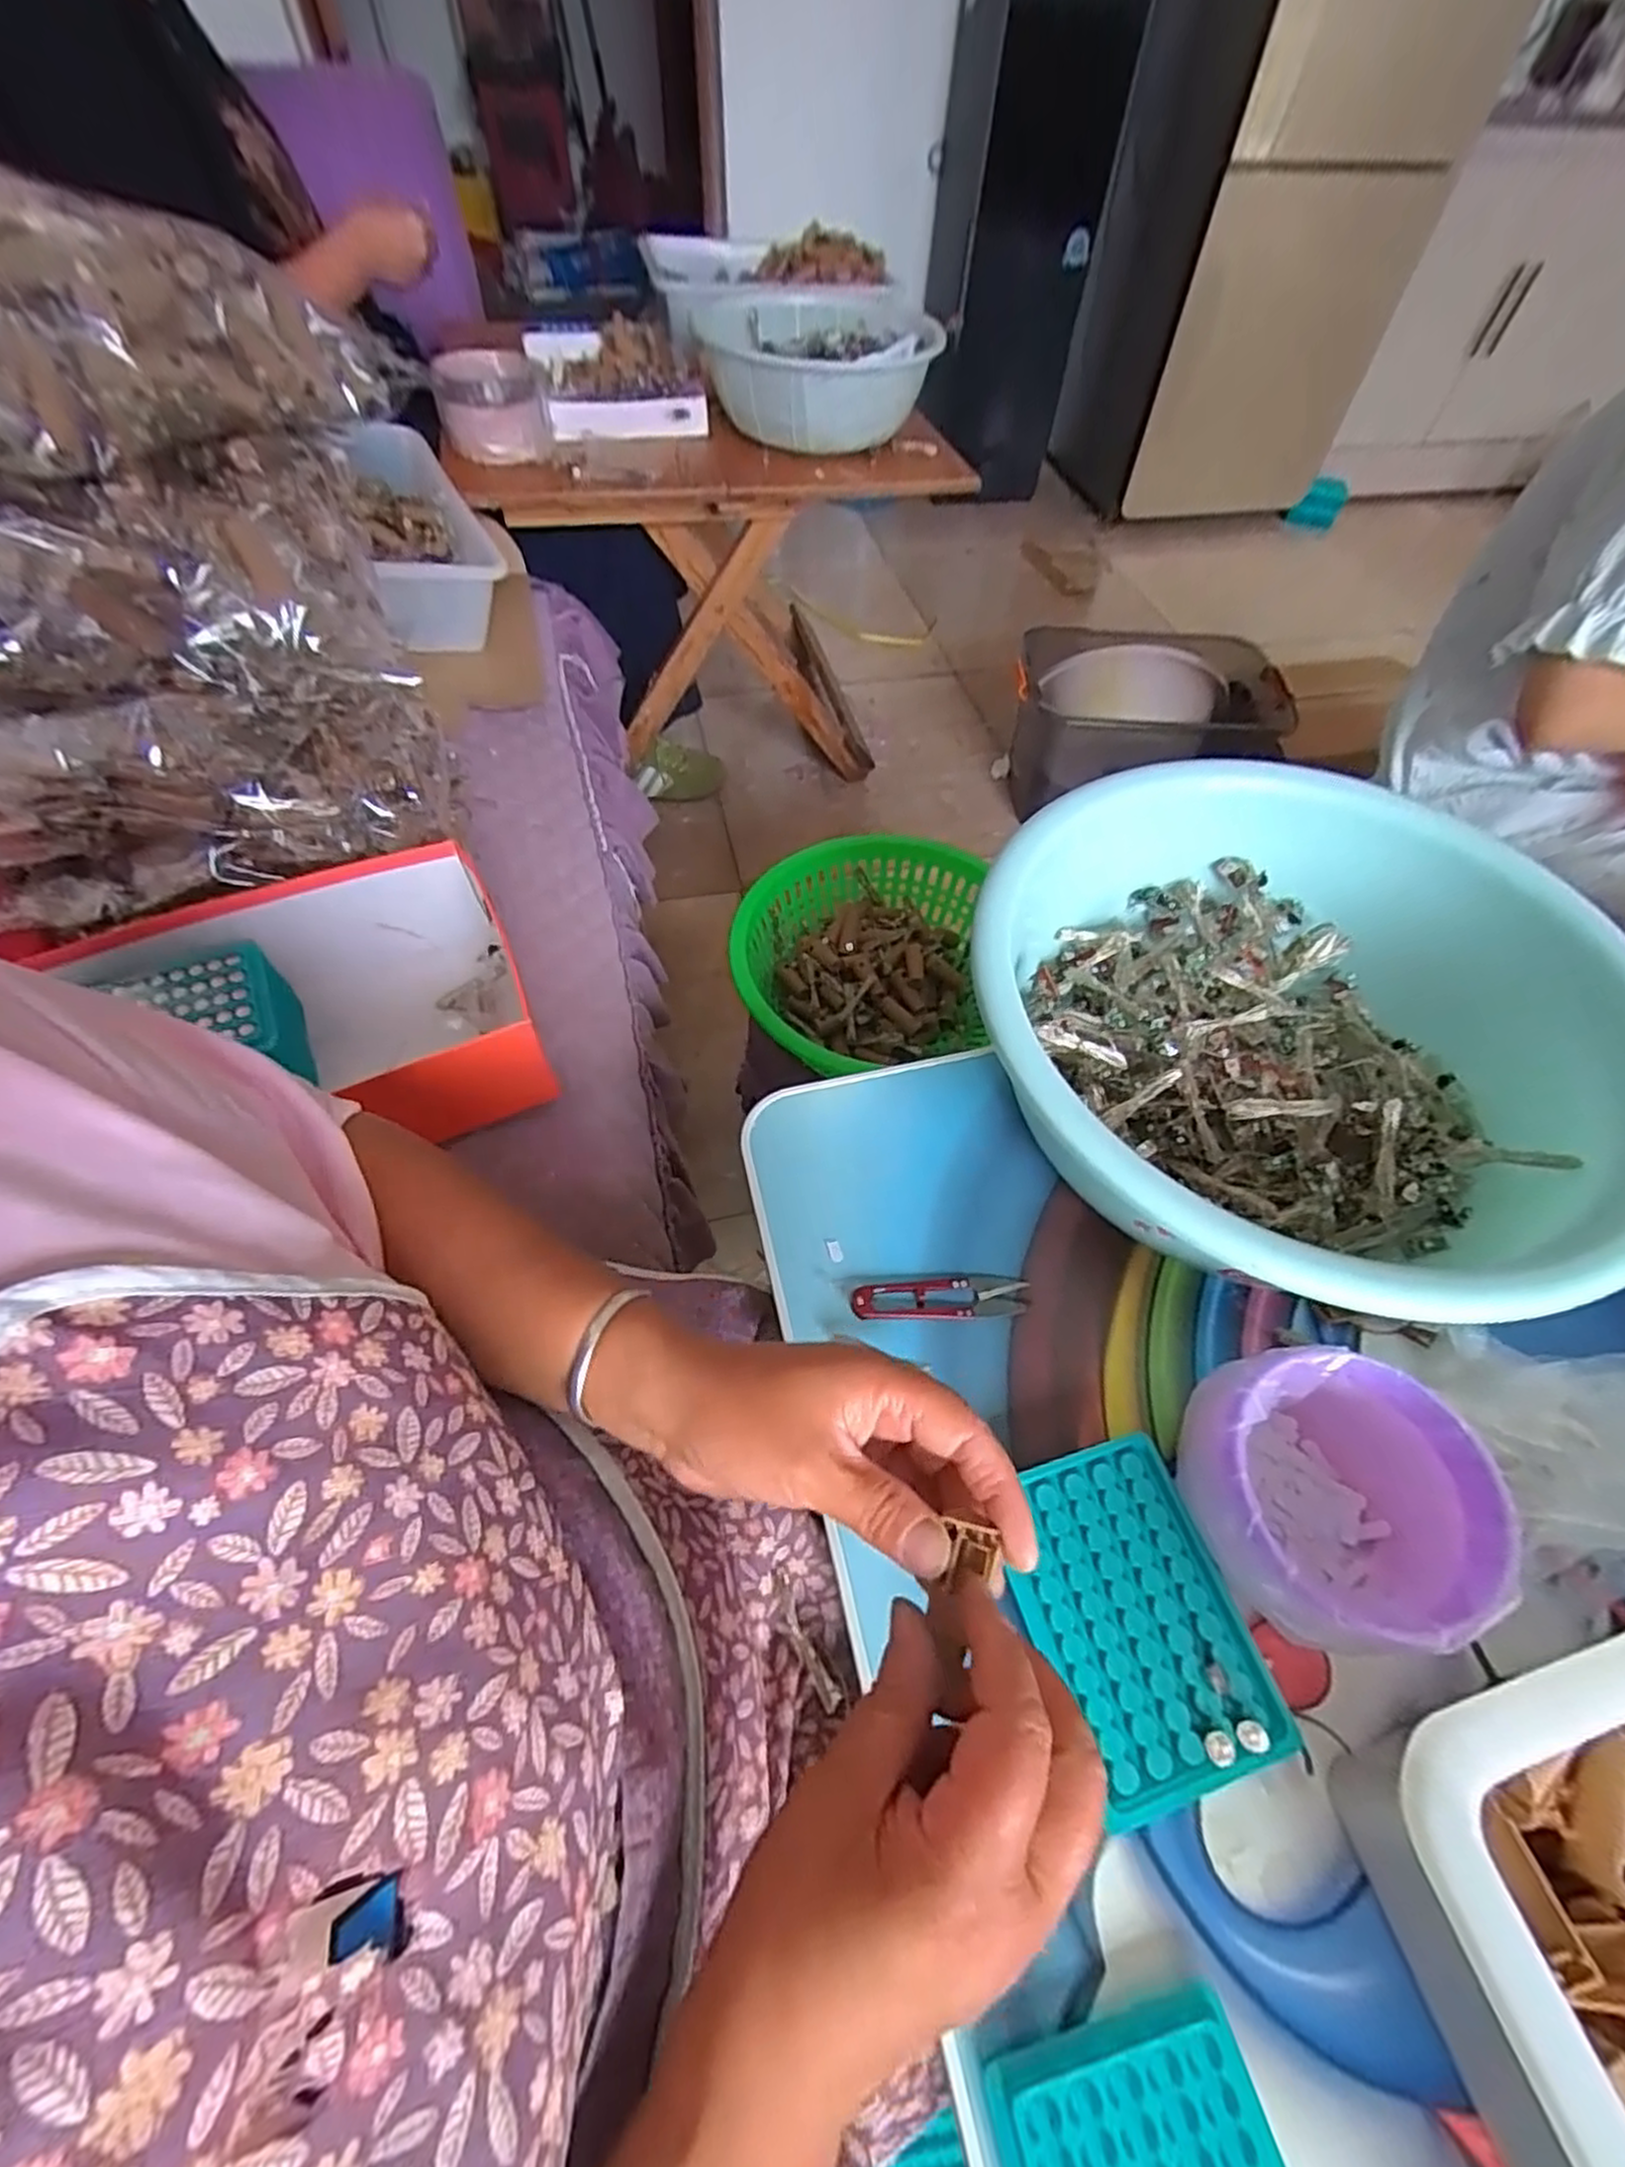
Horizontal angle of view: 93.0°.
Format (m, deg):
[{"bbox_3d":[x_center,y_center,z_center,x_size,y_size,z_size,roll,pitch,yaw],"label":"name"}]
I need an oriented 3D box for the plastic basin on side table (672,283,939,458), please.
[{"bbox_3d":[-0.018,-0.989,1.056,0.324,0.126,0.397,-5,58,-6],"label":"plastic basin on side table"}]

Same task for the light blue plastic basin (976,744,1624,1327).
[{"bbox_3d":[0.272,-0.028,0.461,0.341,0.114,0.358,-10,58,-9],"label":"light blue plastic basin"}]

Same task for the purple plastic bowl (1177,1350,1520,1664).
[{"bbox_3d":[0.230,0.190,0.355,0.110,0.086,0.108,1,57,-2],"label":"purple plastic bowl"}]

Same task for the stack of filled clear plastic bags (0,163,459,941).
[{"bbox_3d":[-0.433,-0.304,0.485,0.409,0.336,0.199,-31,64,-20],"label":"stack of filled clear plastic bags"}]

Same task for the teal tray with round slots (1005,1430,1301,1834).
[{"bbox_3d":[0.147,0.241,0.354,0.094,0.010,0.128,-13,59,-11],"label":"teal tray with round slots"}]

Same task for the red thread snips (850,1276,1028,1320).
[{"bbox_3d":[0.074,0.125,0.450,0.100,0.005,0.024,1,57,-2],"label":"red thread snips"}]

